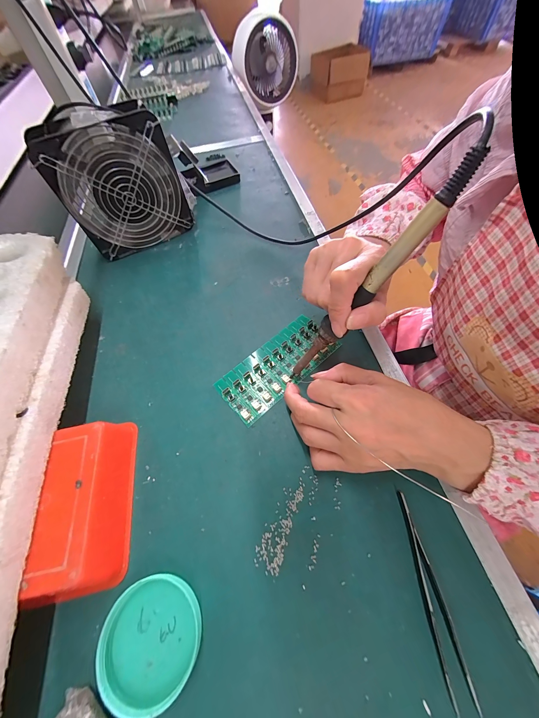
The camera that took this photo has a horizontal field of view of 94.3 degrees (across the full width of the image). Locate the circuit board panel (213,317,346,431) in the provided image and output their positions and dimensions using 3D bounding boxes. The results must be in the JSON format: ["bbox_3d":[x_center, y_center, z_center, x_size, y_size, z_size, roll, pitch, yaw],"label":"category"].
[{"bbox_3d":[0.010,0.006,0.279,0.137,0.007,0.066,-41,66,-17],"label":"circuit board panel"}]

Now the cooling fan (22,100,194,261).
[{"bbox_3d":[-0.204,-0.241,0.351,0.151,0.154,0.059,-24,62,-10],"label":"cooling fan"}]

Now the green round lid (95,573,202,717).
[{"bbox_3d":[-0.083,0.194,0.174,0.066,0.014,0.064,-1,60,3],"label":"green round lid"}]

